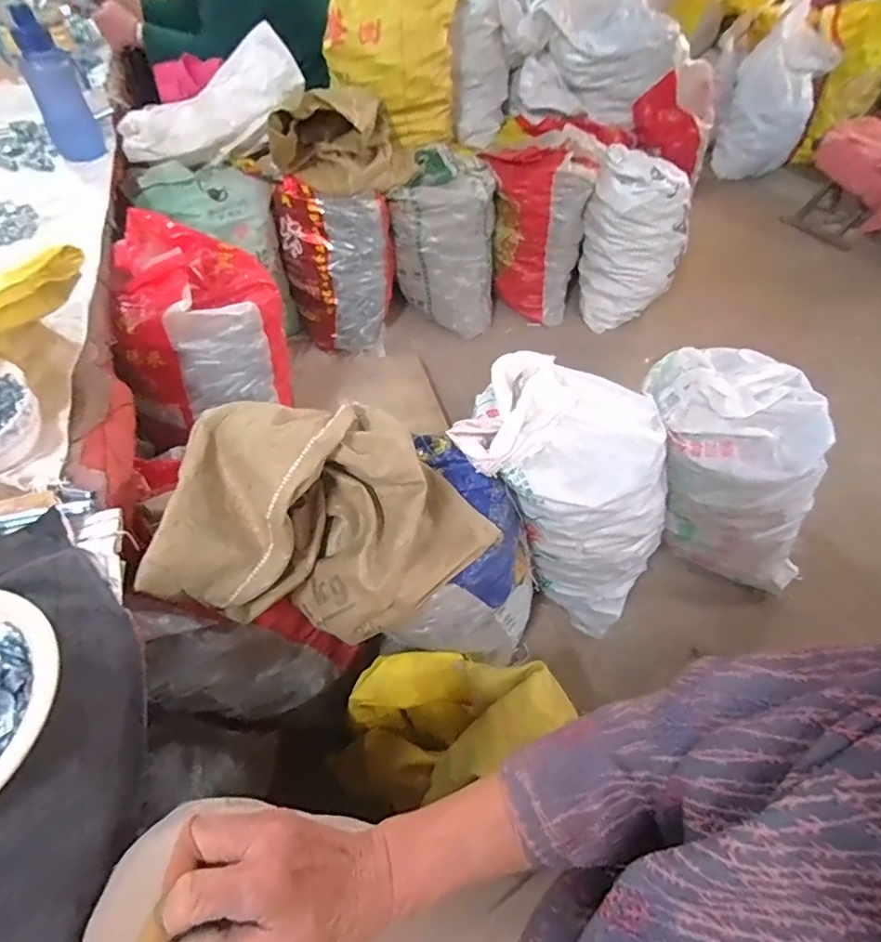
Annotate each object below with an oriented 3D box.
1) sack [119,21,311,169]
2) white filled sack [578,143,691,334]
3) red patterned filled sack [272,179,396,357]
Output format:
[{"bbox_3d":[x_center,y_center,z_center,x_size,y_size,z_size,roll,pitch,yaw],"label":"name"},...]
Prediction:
[{"bbox_3d":[-0.489,-0.775,1.146,0.401,0.150,0.103,-35,59,-8],"label":"sack"},{"bbox_3d":[0.537,-0.627,1.484,0.275,0.388,0.181,19,52,12],"label":"white filled sack"},{"bbox_3d":[-0.256,-0.503,1.345,0.274,0.396,0.131,-7,51,-9],"label":"red patterned filled sack"}]

